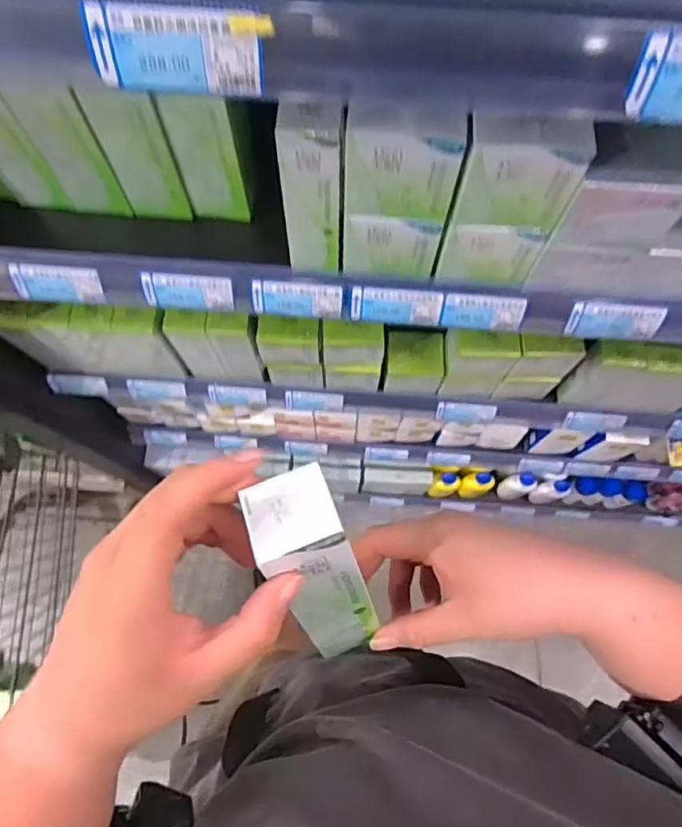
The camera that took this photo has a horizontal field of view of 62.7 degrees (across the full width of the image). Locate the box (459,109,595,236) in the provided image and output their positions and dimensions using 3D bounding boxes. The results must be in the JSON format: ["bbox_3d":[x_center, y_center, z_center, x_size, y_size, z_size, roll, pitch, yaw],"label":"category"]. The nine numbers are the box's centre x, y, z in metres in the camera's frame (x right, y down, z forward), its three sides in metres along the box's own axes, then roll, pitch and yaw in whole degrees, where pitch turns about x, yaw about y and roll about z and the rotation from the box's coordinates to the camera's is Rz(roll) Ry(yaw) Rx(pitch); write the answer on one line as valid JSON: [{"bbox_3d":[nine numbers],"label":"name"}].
[{"bbox_3d":[0.121,-0.164,0.381,0.073,0.075,0.032,5,73,2],"label":"box"}]

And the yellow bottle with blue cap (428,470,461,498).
[{"bbox_3d":[0.235,0.156,1.240,0.068,0.105,0.046,-2,73,0],"label":"yellow bottle with blue cap"}]

